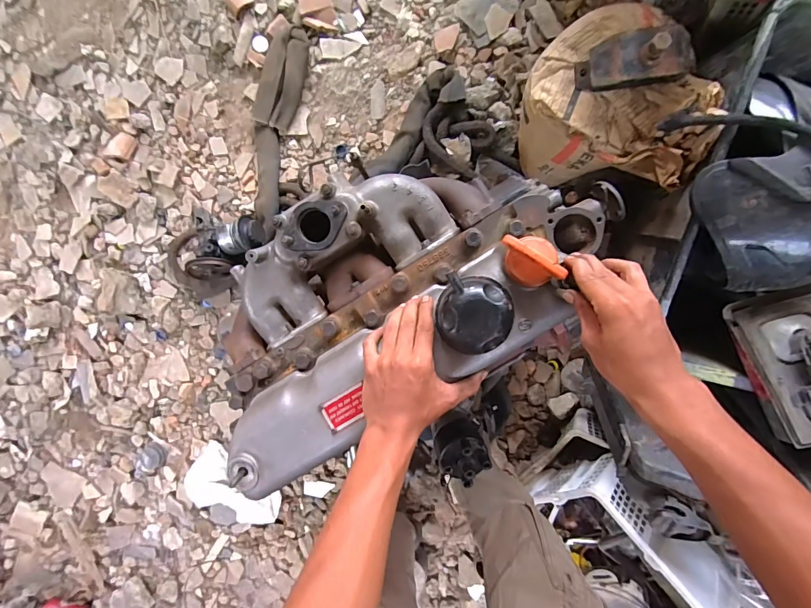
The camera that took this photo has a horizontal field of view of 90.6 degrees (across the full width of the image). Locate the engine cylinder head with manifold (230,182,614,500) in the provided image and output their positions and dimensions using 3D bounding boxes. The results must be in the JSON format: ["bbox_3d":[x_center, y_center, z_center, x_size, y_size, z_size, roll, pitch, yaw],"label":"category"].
[{"bbox_3d":[-0.023,-0.022,0.496,0.495,0.169,0.267,-31,92,9],"label":"engine cylinder head with manifold"}]

